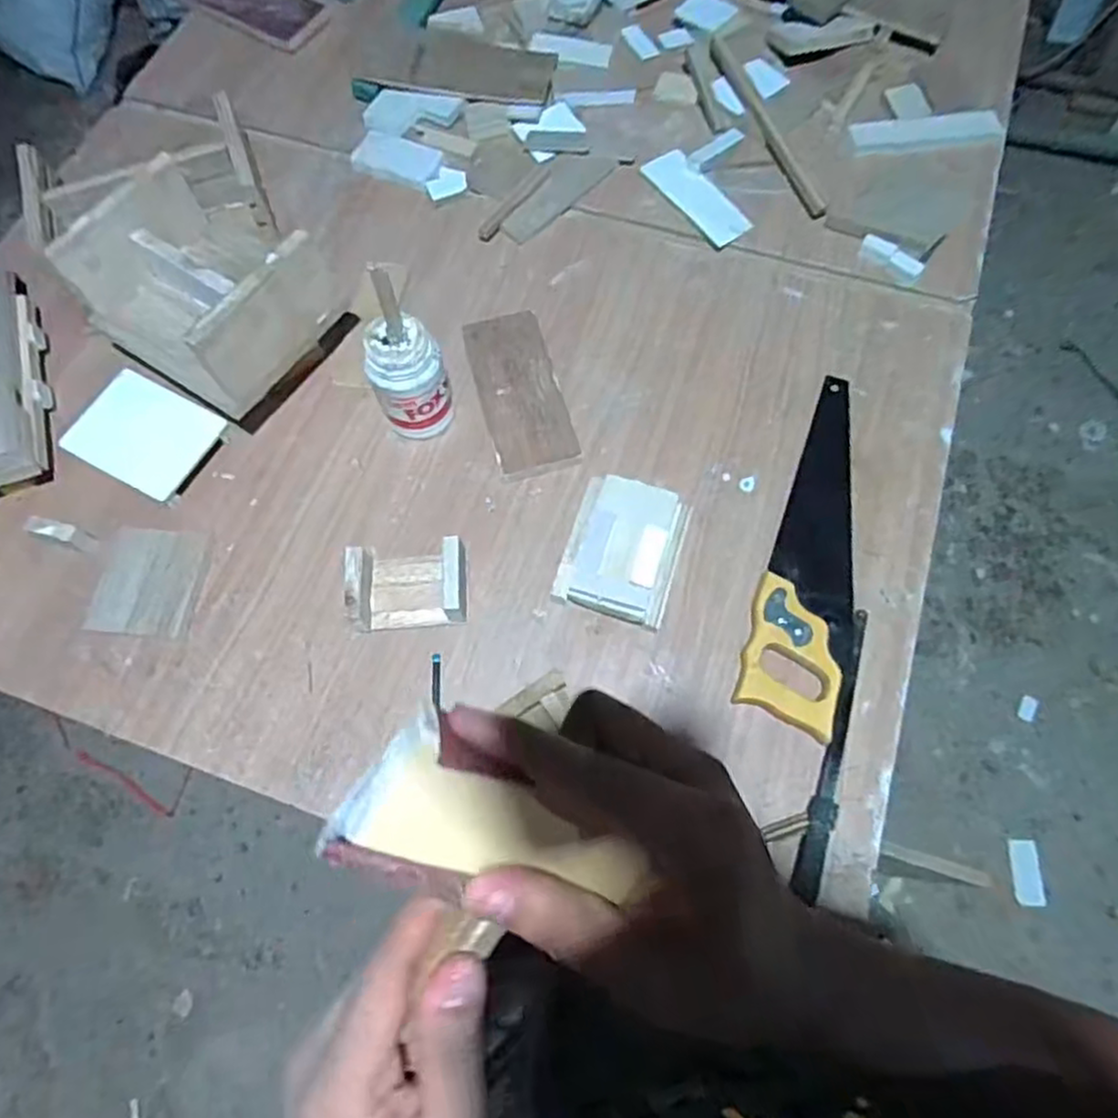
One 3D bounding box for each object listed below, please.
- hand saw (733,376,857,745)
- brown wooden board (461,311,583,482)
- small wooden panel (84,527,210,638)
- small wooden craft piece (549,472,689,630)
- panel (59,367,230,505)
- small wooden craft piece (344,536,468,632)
[{"bbox_3d":[0.278,-0.022,0.745,0.096,0.029,0.400,18,70,7],"label":"hand saw"},{"bbox_3d":[-0.045,-0.192,0.816,0.091,0.019,0.209,-14,70,-5],"label":"brown wooden board"},{"bbox_3d":[-0.428,0.024,0.741,0.108,0.017,0.110,6,69,2],"label":"small wooden panel"},{"bbox_3d":[0.065,-0.012,0.734,0.115,0.049,0.147,15,70,6],"label":"small wooden craft piece"},{"bbox_3d":[-0.461,-0.140,0.791,0.139,0.016,0.116,27,71,10],"label":"panel"},{"bbox_3d":[-0.153,0.025,0.725,0.121,0.054,0.085,-1,69,0],"label":"small wooden craft piece"}]

